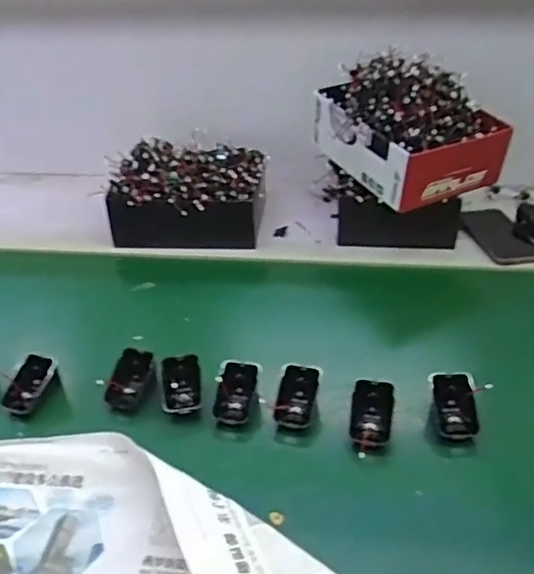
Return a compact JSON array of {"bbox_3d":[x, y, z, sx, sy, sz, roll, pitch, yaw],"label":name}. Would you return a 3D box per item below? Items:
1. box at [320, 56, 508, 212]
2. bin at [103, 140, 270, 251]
[{"bbox_3d":[0.207,-0.248,0.907,0.194,0.150,0.232,-24,40,-27],"label":"box"},{"bbox_3d":[-0.123,-0.150,0.959,0.238,0.119,0.159,0,35,4],"label":"bin"}]

